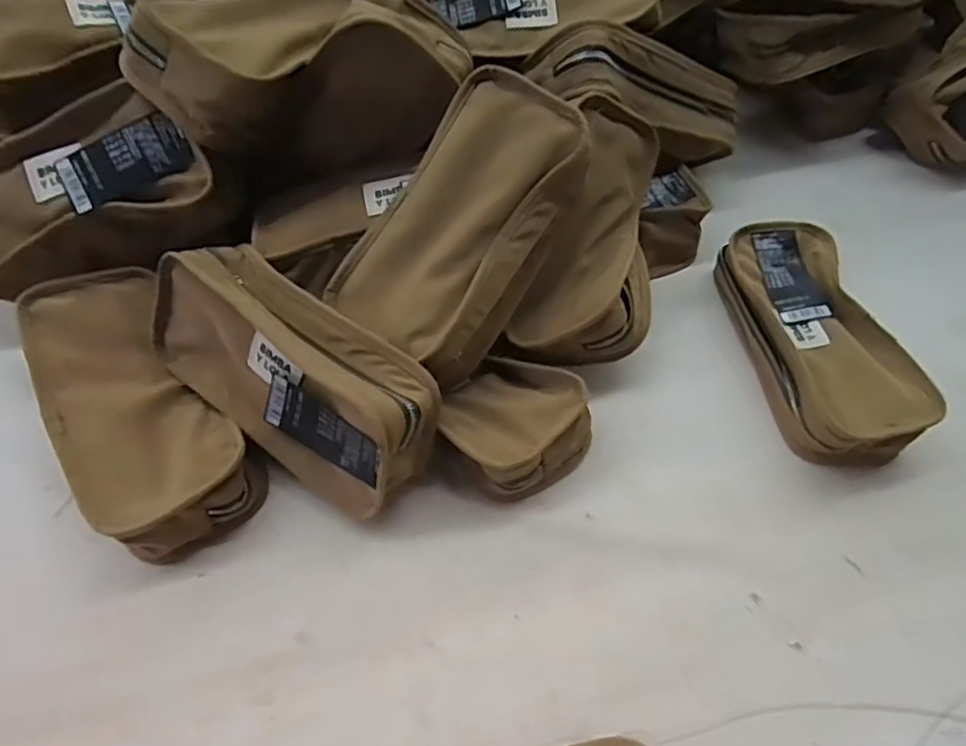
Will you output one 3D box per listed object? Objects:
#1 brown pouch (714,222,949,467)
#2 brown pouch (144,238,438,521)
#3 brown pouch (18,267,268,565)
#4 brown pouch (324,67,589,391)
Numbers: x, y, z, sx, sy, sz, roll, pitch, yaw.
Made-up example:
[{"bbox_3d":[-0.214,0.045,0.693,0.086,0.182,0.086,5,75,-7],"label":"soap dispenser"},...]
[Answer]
[{"bbox_3d":[0.233,-0.024,0.467,0.084,0.050,0.183,-6,56,-9],"label":"brown pouch"},{"bbox_3d":[-0.113,-0.010,0.384,0.187,0.069,0.051,35,35,17],"label":"brown pouch"},{"bbox_3d":[-0.211,0.022,0.399,0.086,0.070,0.185,-30,63,-23],"label":"brown pouch"},{"bbox_3d":[-0.009,-0.091,0.396,0.100,0.054,0.176,32,90,3],"label":"brown pouch"}]

